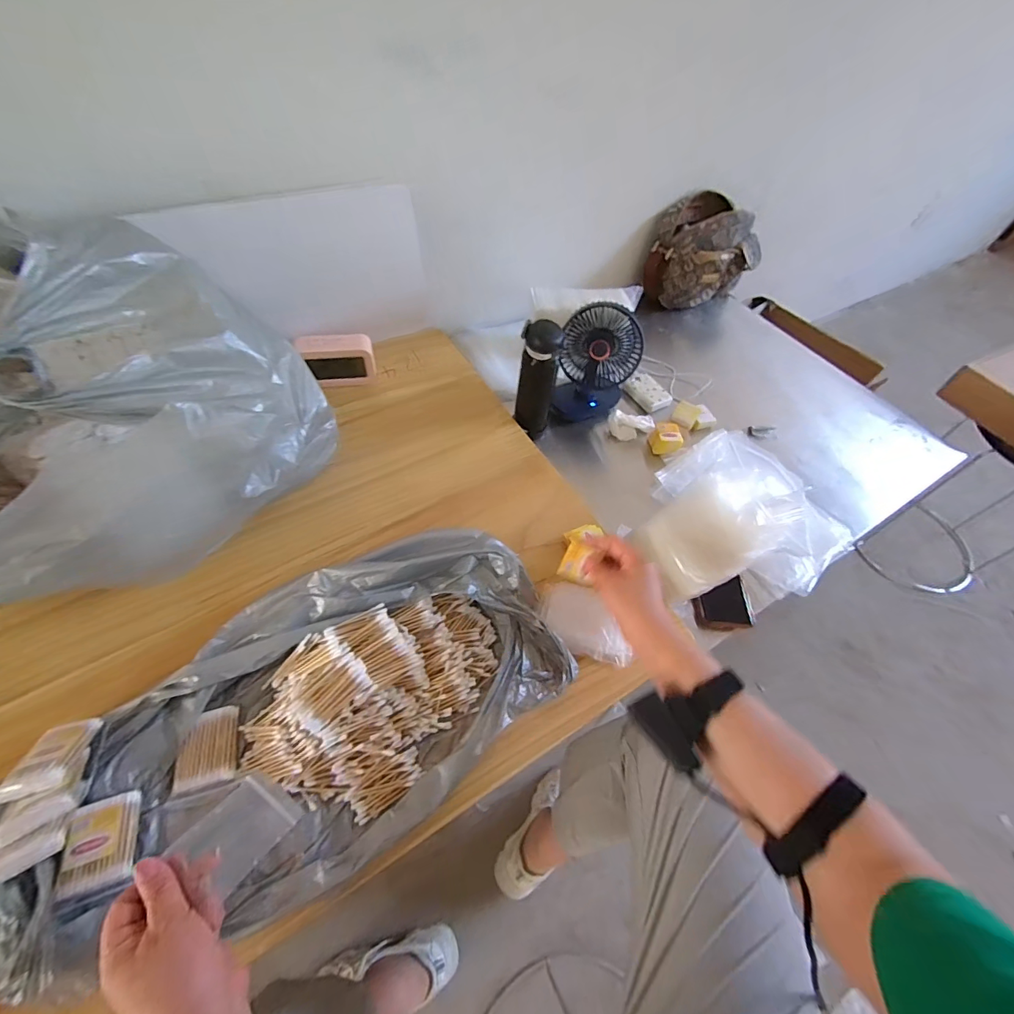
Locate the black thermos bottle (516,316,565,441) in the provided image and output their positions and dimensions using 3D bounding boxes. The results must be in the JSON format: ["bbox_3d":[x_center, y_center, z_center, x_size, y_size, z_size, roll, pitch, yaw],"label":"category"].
[{"bbox_3d":[0.050,-0.209,0.765,0.060,0.210,0.058,7,55,0],"label":"black thermos bottle"}]

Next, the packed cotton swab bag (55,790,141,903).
[{"bbox_3d":[-0.383,0.315,0.424,0.052,0.012,0.075,1,46,-33],"label":"packed cotton swab bag"}]

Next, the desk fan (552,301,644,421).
[{"bbox_3d":[0.173,-0.265,0.849,0.141,0.203,0.096,13,56,5],"label":"desk fan"}]

